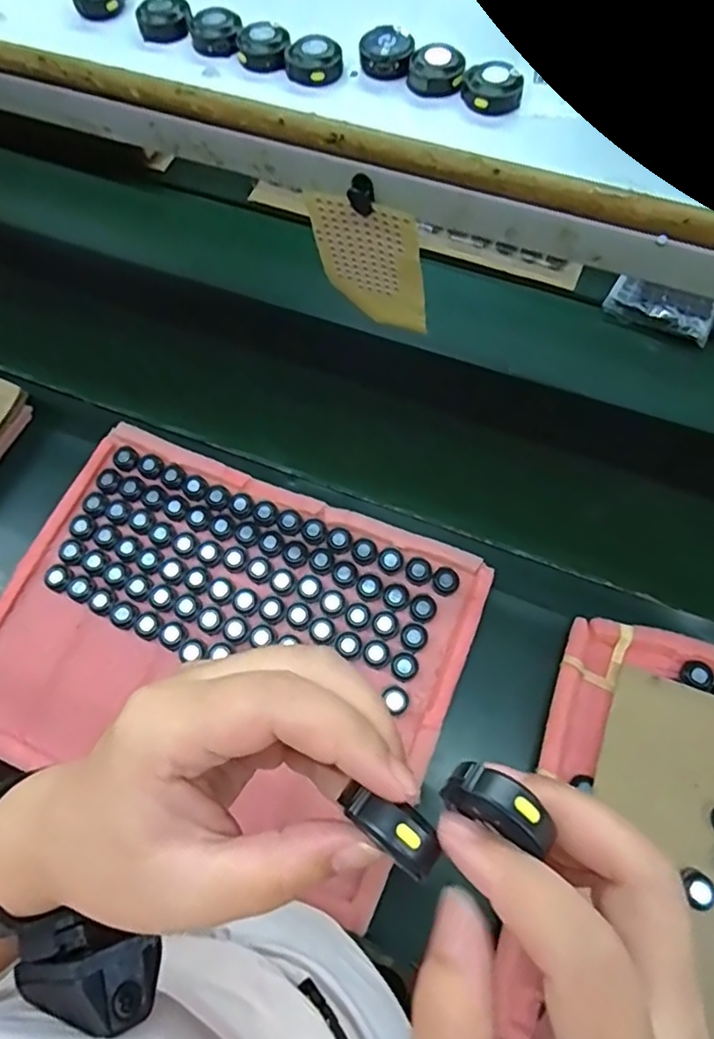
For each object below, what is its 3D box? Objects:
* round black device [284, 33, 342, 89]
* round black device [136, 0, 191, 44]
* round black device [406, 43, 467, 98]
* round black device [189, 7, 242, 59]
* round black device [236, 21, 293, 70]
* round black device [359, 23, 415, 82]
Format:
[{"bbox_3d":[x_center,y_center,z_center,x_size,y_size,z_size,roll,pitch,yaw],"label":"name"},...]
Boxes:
[{"bbox_3d":[-0.023,-0.250,0.331,0.031,0.012,0.031,0,66,1],"label":"round black device"},{"bbox_3d":[-0.111,-0.288,0.352,0.030,0.015,0.030,-16,66,-6],"label":"round black device"},{"bbox_3d":[0.042,-0.240,0.325,0.030,0.012,0.030,0,66,1],"label":"round black device"},{"bbox_3d":[-0.079,-0.275,0.344,0.028,0.011,0.032,-7,66,-2],"label":"round black device"},{"bbox_3d":[-0.052,-0.262,0.337,0.030,0.011,0.030,0,66,1],"label":"round black device"},{"bbox_3d":[0.016,-0.254,0.330,0.028,0.012,0.029,2,66,2],"label":"round black device"}]

